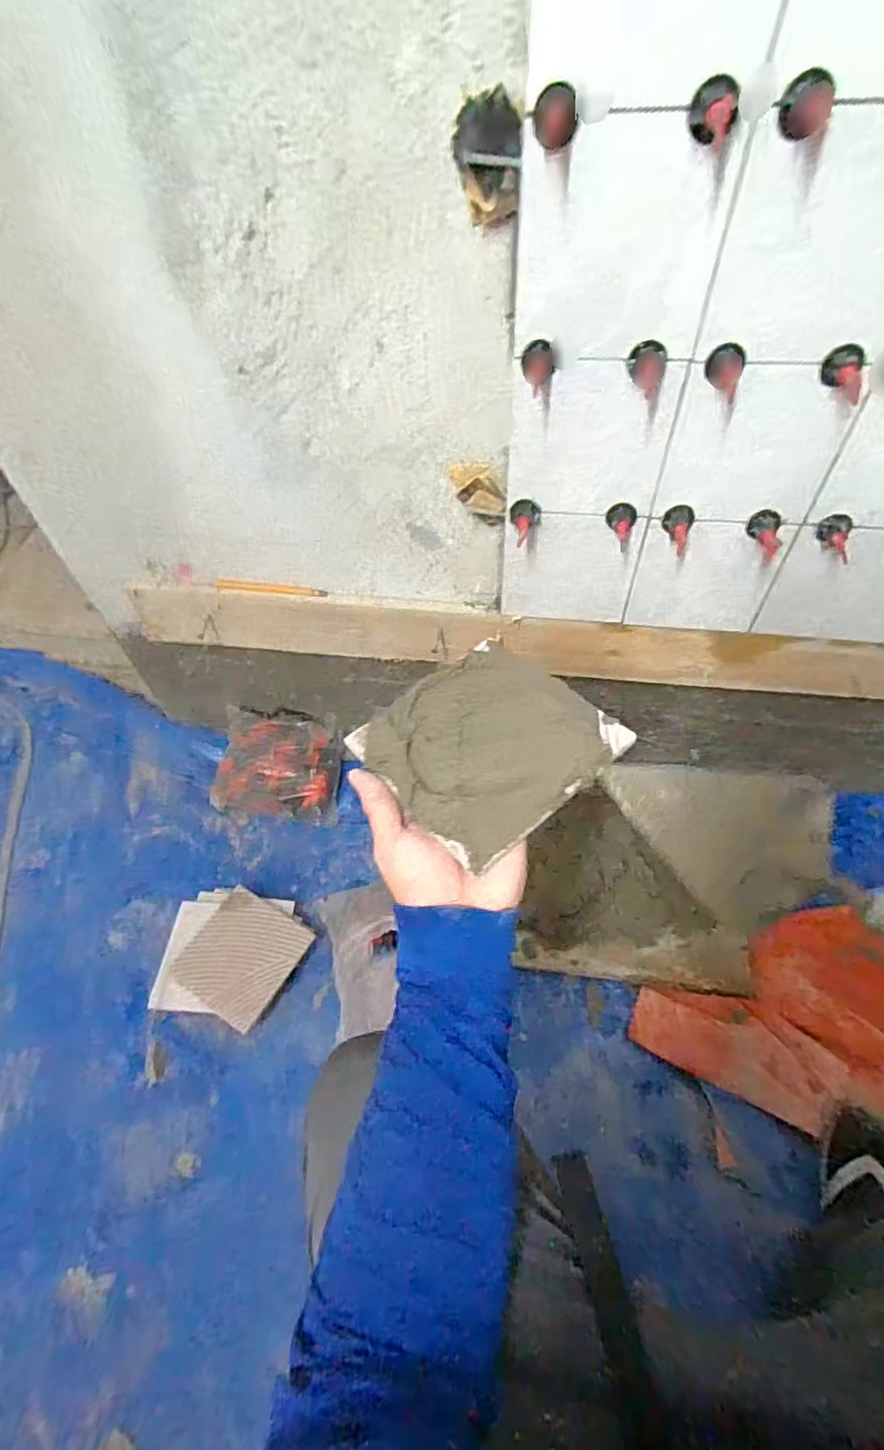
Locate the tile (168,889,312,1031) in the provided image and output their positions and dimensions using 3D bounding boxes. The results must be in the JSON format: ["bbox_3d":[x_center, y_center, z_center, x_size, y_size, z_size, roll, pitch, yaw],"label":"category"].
[{"bbox_3d":[-0.283,0.322,0.839,0.150,0.015,0.148,25,59,19],"label":"tile"}]

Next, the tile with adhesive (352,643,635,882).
[{"bbox_3d":[0.030,0.007,0.410,0.147,0.029,0.139,-33,60,-18],"label":"tile with adhesive"}]

